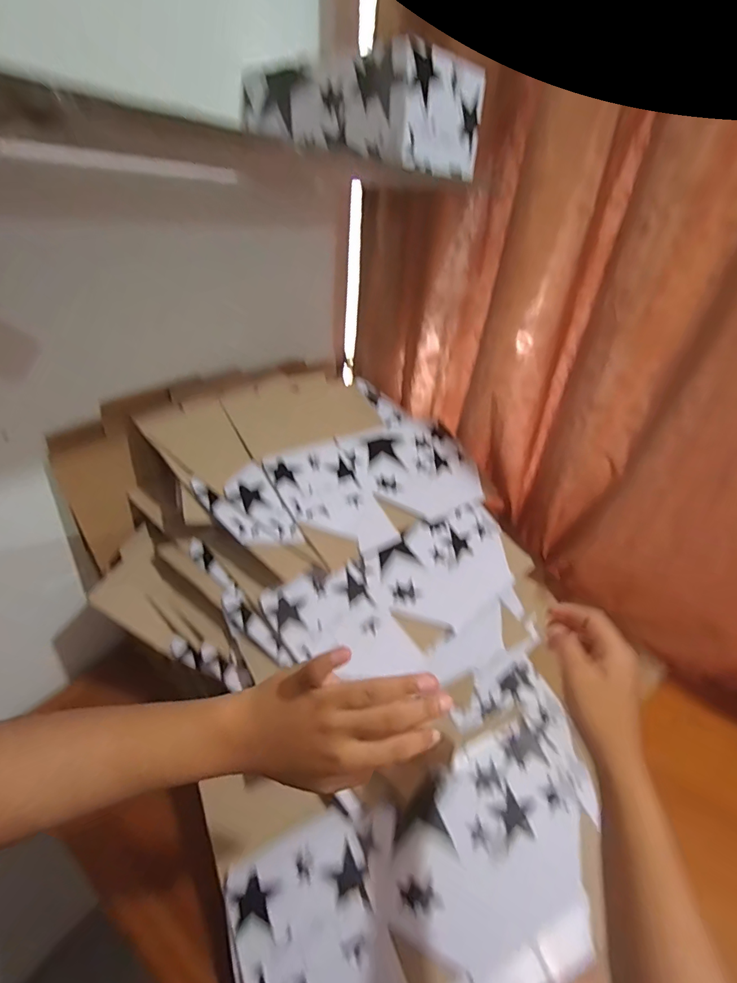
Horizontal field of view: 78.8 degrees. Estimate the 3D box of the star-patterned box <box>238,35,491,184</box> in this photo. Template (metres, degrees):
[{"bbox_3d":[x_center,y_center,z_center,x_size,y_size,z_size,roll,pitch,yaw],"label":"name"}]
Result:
[{"bbox_3d":[-0.014,-0.480,0.575,0.276,0.098,0.148,31,42,32],"label":"star-patterned box"}]

